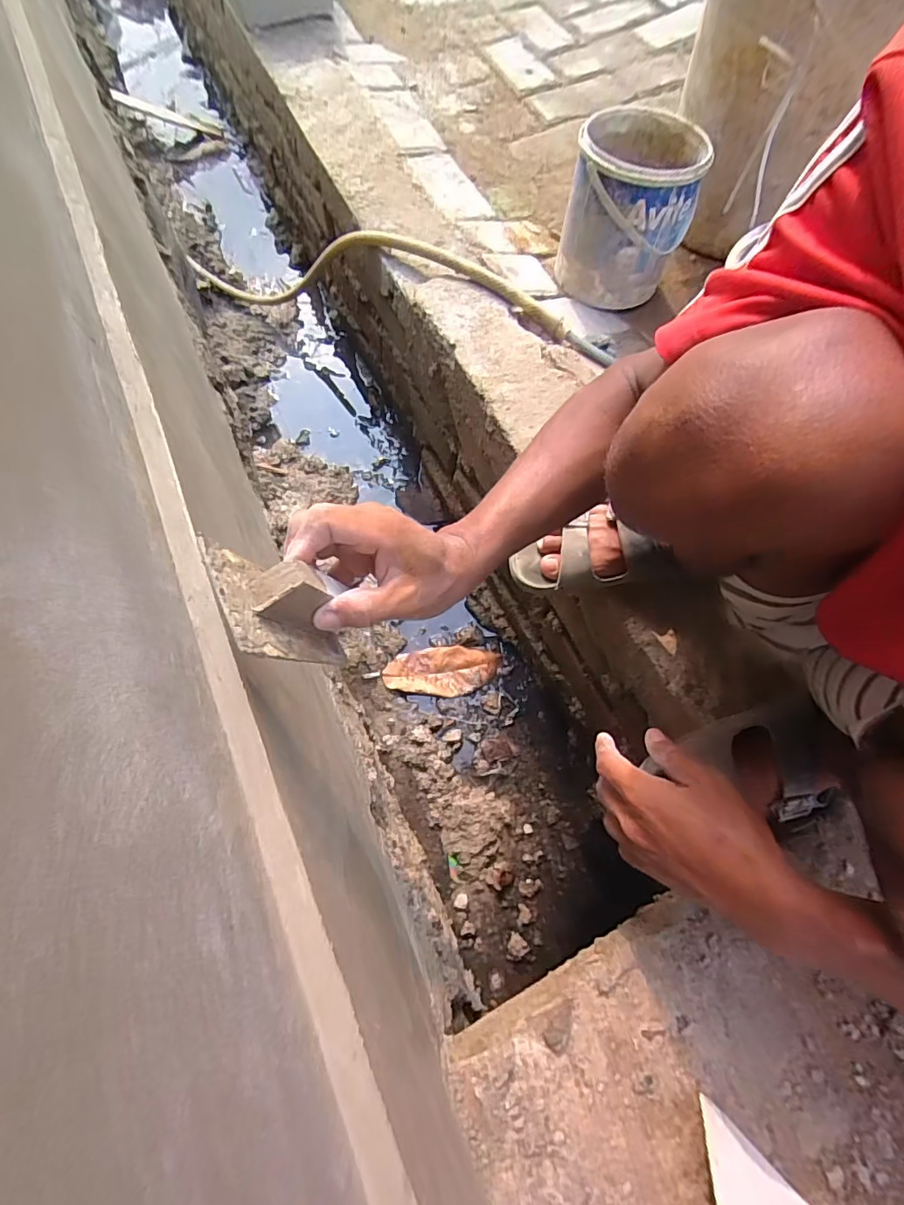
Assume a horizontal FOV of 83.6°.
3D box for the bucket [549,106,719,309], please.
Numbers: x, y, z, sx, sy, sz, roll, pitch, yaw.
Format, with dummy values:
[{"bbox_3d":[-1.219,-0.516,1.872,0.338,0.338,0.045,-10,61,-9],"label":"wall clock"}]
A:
[{"bbox_3d":[0.269,-0.612,0.787,0.173,0.187,0.190,0,70,0],"label":"bucket"}]

